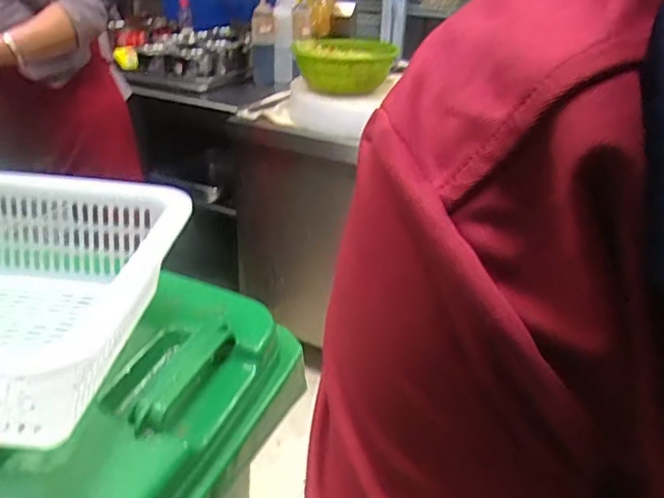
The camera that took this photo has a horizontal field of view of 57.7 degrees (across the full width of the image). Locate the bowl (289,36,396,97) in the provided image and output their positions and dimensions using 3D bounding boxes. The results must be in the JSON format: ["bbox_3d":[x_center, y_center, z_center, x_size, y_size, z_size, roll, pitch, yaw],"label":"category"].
[{"bbox_3d":[0.030,-0.496,1.608,0.264,0.098,0.301,-1,28,-7],"label":"bowl"}]

